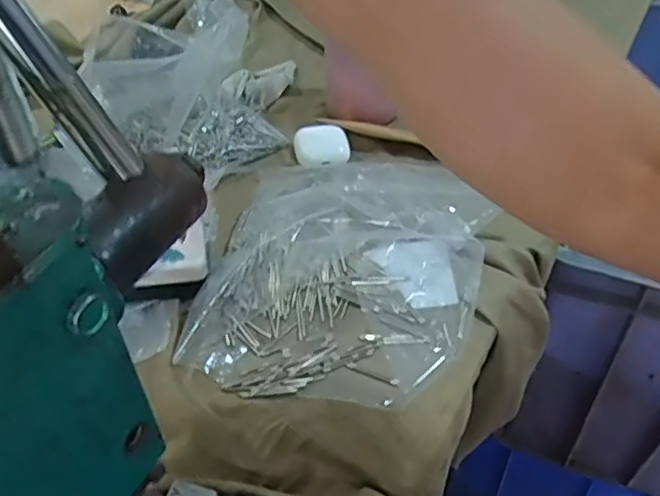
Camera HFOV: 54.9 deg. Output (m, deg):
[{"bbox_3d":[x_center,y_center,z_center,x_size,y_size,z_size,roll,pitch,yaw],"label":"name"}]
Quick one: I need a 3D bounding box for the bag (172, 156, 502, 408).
[{"bbox_3d":[0.011,0.015,0.466,0.197,0.030,0.206,6,45,9],"label":"bag"}]

